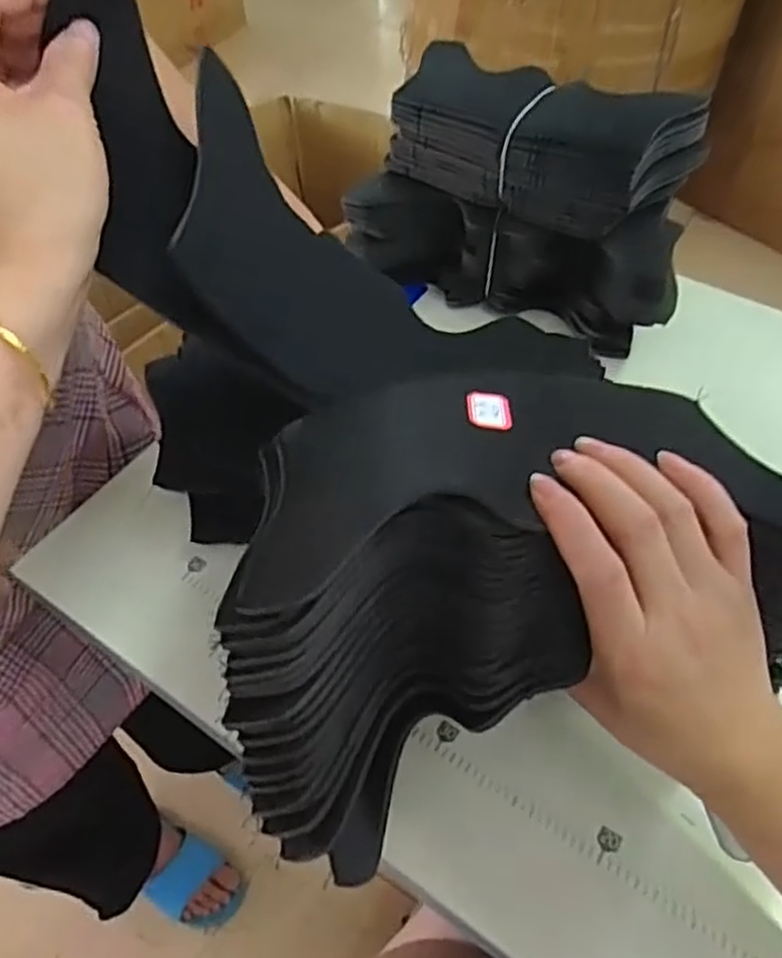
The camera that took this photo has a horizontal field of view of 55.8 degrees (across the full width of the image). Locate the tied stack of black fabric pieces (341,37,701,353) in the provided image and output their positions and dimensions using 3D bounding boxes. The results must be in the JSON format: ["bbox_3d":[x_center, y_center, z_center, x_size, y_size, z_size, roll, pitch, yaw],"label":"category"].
[{"bbox_3d":[0.104,-0.219,0.585,0.263,0.158,0.117,19,56,16],"label":"tied stack of black fabric pieces"}]

